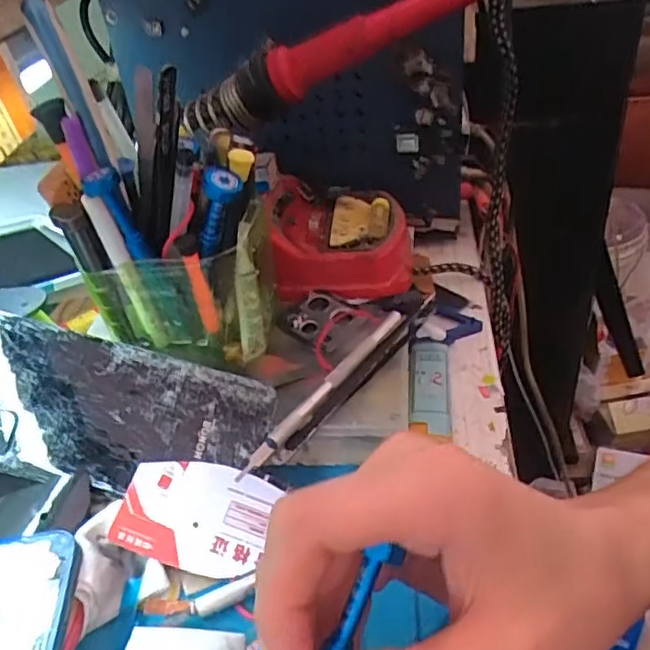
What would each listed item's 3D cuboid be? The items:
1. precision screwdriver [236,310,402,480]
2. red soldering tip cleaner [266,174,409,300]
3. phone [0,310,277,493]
[{"bbox_3d":[0.001,0.030,0.326,0.009,0.008,0.131,22,45,32],"label":"precision screwdriver"},{"bbox_3d":[0.010,-0.060,0.416,0.092,0.040,0.095,-6,37,1],"label":"red soldering tip cleaner"},{"bbox_3d":[-0.106,0.042,0.303,0.151,0.009,0.069,15,74,-2],"label":"phone"}]

